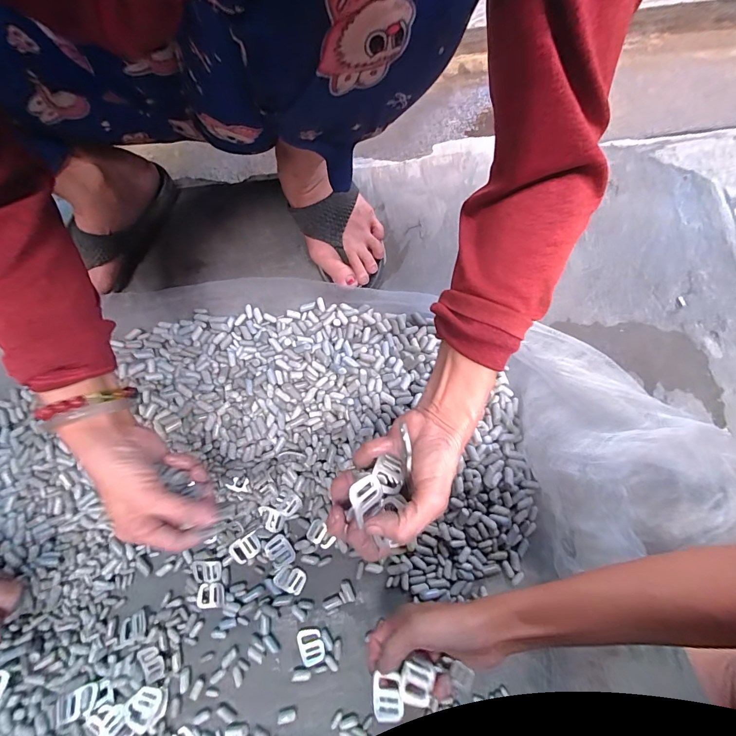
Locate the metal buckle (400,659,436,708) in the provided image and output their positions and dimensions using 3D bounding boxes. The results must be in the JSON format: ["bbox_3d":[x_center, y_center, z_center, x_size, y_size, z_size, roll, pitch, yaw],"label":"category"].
[{"bbox_3d":[0.043,0.271,0.312,0.028,0.006,0.030,12,66,4],"label":"metal buckle"}]

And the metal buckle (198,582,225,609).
[{"bbox_3d":[-0.175,0.254,0.405,0.031,0.005,0.025,-9,80,-2],"label":"metal buckle"}]

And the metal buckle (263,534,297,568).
[{"bbox_3d":[-0.101,0.210,0.415,0.026,0.006,0.034,-30,77,-27],"label":"metal buckle"}]

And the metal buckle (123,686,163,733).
[{"bbox_3d":[-0.230,0.348,0.372,0.032,0.006,0.033,36,61,8],"label":"metal buckle"}]

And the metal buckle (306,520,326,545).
[{"bbox_3d":[-0.059,0.189,0.417,0.019,0.005,0.025,27,80,5],"label":"metal buckle"}]

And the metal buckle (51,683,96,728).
[{"bbox_3d":[-0.298,0.342,0.368,0.037,0.004,0.023,-14,65,-27],"label":"metal buckle"}]

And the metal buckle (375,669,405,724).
[{"bbox_3d":[0.017,0.280,0.308,0.024,0.004,0.031,-6,58,1],"label":"metal buckle"}]

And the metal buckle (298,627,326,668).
[{"bbox_3d":[-0.062,0.303,0.394,0.028,0.004,0.035,-11,80,-2],"label":"metal buckle"}]

